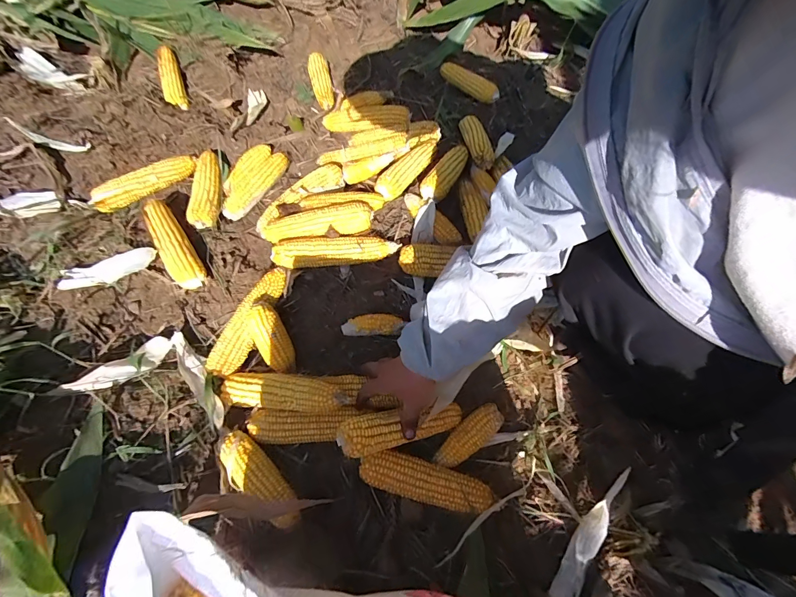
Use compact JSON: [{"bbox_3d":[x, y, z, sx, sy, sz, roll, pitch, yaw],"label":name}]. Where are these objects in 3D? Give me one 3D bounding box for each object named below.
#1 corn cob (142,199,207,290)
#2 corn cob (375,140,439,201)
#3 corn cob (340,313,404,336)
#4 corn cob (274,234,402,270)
[{"bbox_3d":[-0.399,-0.099,0.657,0.053,0.043,0.197,-32,65,-19],"label":"corn cob"},{"bbox_3d":[0.021,-0.277,0.759,0.051,0.039,0.205,30,63,15],"label":"corn cob"},{"bbox_3d":[-0.043,0.044,0.622,0.099,0.026,0.032,1,59,-2],"label":"corn cob"},{"bbox_3d":[-0.110,-0.083,0.661,0.213,0.042,0.051,-2,59,-3],"label":"corn cob"}]

